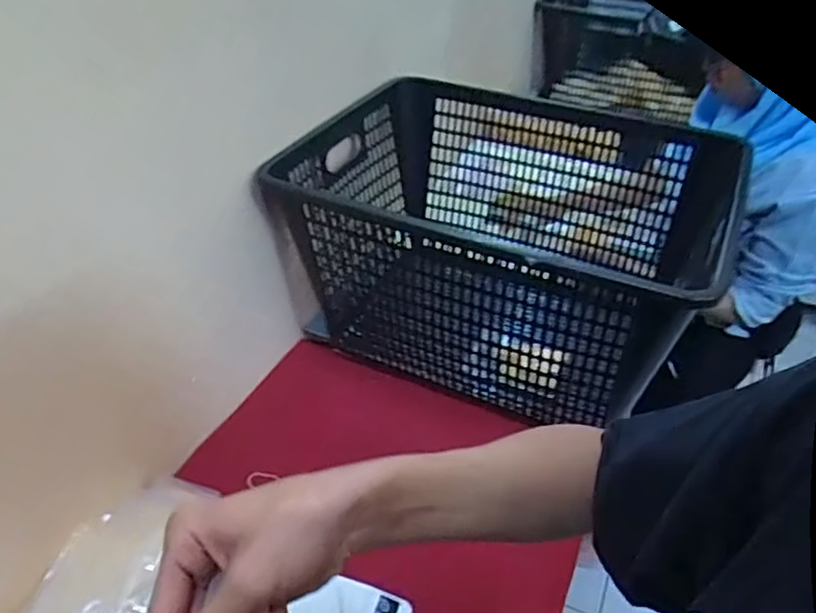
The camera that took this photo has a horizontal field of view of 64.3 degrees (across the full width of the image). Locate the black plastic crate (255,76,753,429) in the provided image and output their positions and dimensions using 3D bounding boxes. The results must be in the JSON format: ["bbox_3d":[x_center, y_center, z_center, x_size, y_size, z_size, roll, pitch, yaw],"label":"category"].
[{"bbox_3d":[0.135,-0.092,0.941,0.543,0.292,0.461,19,42,20],"label":"black plastic crate"}]

